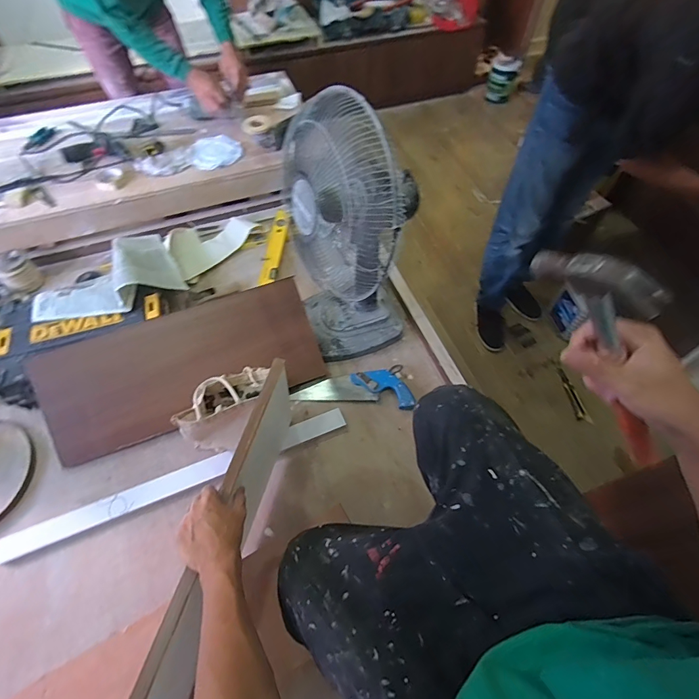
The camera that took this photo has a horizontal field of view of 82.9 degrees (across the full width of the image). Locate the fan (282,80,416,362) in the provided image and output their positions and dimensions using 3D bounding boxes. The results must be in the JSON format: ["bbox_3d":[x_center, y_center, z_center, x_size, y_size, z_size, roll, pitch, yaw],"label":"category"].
[{"bbox_3d":[0.015,-0.261,0.942,0.273,0.608,0.324,-16,59,-10],"label":"fan"}]

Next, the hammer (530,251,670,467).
[{"bbox_3d":[0.273,0.030,0.402,0.094,0.319,0.032,4,53,46],"label":"hammer"}]

